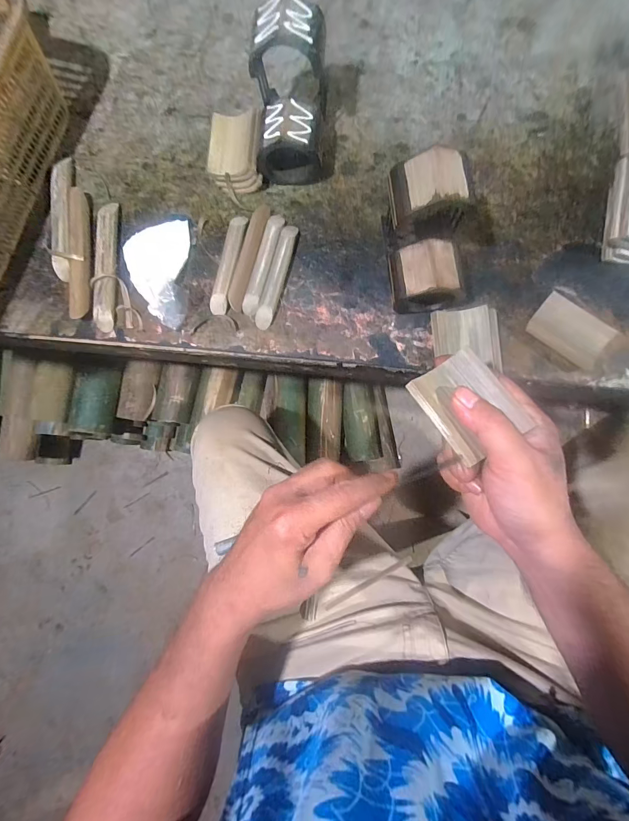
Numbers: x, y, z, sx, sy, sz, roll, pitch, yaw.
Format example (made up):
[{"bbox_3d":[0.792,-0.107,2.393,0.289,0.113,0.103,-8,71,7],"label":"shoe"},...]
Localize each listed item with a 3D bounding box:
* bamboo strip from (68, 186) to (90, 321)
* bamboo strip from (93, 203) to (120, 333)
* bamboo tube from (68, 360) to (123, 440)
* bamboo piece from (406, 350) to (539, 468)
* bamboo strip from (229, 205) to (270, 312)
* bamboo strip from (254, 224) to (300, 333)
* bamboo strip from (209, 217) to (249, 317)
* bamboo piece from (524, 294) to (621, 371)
[{"bbox_3d":[-0.273,-0.186,0.427,0.025,0.009,0.160,-7,84,6],"label":"bamboo strip"},{"bbox_3d":[-0.240,-0.168,0.423,0.027,0.010,0.152,-2,85,7],"label":"bamboo strip"},{"bbox_3d":[-0.444,-0.019,0.744,0.068,0.077,0.171,22,110,8],"label":"bamboo tube"},{"bbox_3d":[0.108,-0.005,0.263,0.054,0.013,0.068,-34,82,3],"label":"bamboo piece"},{"bbox_3d":[-0.073,-0.174,0.409,0.020,0.007,0.126,13,86,8],"label":"bamboo strip"},{"bbox_3d":[-0.042,-0.149,0.408,0.019,0.014,0.118,16,87,8],"label":"bamboo strip"},{"bbox_3d":[-0.096,-0.165,0.414,0.023,0.012,0.114,12,86,8],"label":"bamboo strip"},{"bbox_3d":[0.261,-0.081,0.377,0.074,0.008,0.050,37,90,8],"label":"bamboo piece"}]

